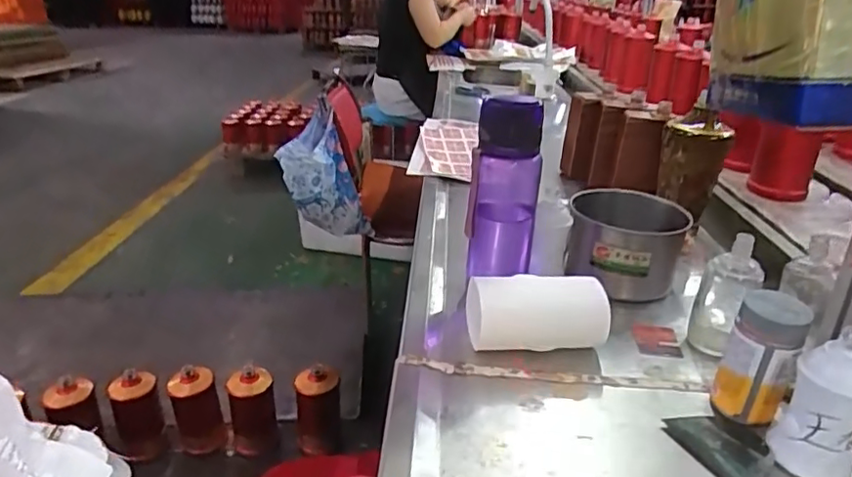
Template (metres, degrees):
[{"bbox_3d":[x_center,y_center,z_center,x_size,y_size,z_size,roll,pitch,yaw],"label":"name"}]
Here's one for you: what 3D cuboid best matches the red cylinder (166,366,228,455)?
[{"bbox_3d":[-0.476,0.347,1.235,0.096,0.181,0.088,-10,26,-22],"label":"red cylinder"}]

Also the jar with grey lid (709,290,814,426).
[{"bbox_3d":[0.281,0.102,0.501,0.052,0.112,0.043,20,26,30],"label":"jar with grey lid"}]

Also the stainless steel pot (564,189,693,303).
[{"bbox_3d":[0.245,0.005,0.736,0.132,0.092,0.139,9,25,18],"label":"stainless steel pot"}]

